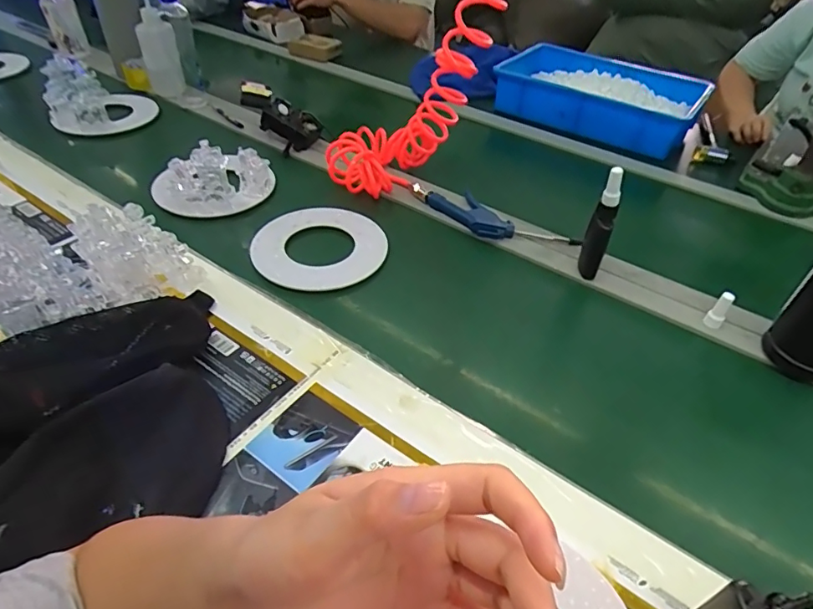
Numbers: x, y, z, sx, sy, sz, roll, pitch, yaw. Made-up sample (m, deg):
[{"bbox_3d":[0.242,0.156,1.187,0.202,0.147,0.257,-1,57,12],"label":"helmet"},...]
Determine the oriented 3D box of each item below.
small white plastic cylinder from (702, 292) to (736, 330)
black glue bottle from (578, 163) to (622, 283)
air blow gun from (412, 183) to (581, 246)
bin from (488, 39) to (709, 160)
[{"bbox_3d":[0.402,0.009,0.645,0.021,0.050,0.025,35,51,29],"label":"small white plastic cylinder"},{"bbox_3d":[0.260,-0.100,0.669,0.033,0.165,0.027,23,46,19],"label":"black glue bottle"},{"bbox_3d":[0.126,-0.130,0.787,0.282,0.026,0.079,19,45,16],"label":"air blow gun"},{"bbox_3d":[0.413,-0.452,1.096,0.411,0.080,0.288,19,45,16],"label":"bin"}]

